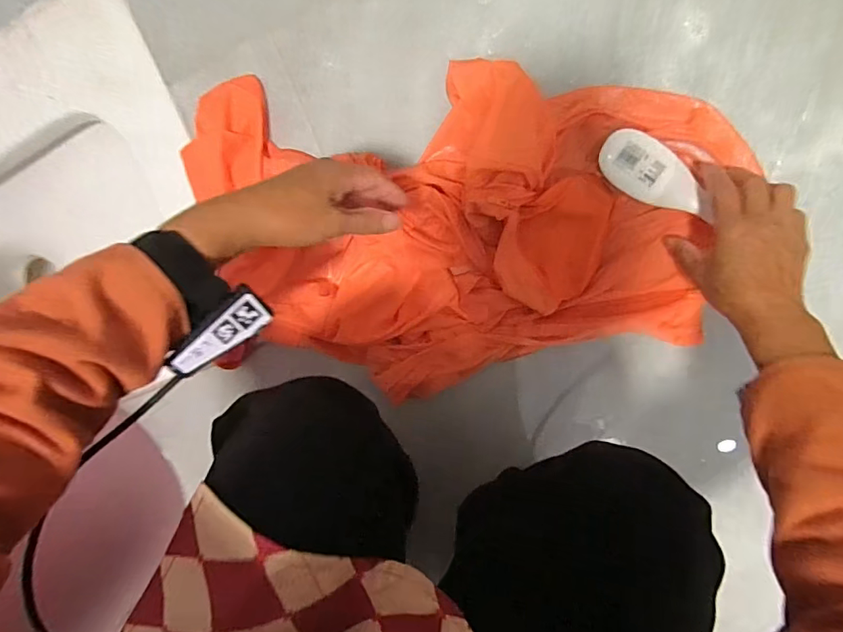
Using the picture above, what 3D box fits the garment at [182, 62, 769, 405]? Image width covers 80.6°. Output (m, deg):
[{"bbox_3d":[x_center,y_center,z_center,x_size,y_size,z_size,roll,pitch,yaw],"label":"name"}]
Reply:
[{"bbox_3d":[0.028,-0.078,0.499,0.498,0.082,0.306,-2,99,2],"label":"garment"}]

